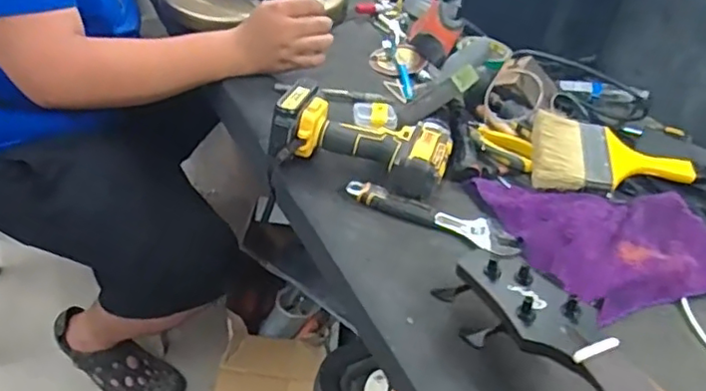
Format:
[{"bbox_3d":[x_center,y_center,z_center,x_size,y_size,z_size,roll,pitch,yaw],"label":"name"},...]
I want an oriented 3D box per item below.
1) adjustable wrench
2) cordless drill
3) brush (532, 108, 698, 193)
[{"bbox_3d":[0.090,0.019,0.693,0.201,0.016,0.045,19,43,16],"label":"adjustable wrench"},{"bbox_3d":[0.014,-0.068,0.739,0.206,0.073,0.132,13,40,6],"label":"cordless drill"},{"bbox_3d":[0.320,-0.046,0.750,0.190,0.031,0.108,11,58,0],"label":"brush"}]

